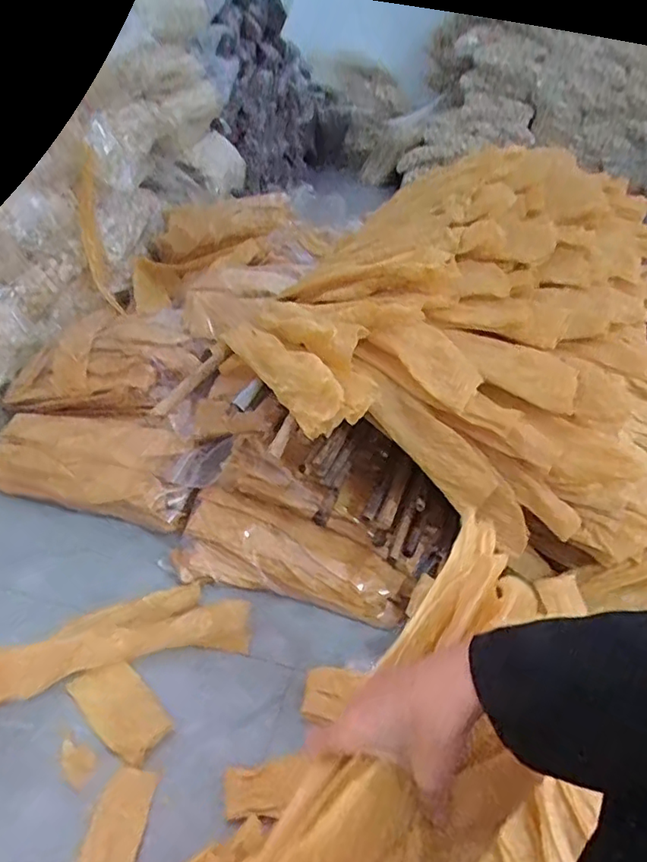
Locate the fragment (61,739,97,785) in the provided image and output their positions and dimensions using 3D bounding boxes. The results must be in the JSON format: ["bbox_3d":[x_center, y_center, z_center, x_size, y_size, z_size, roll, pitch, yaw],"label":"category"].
[{"bbox_3d":[-0.296,0.396,0.702,0.035,0.006,0.054,-25,45,-32],"label":"fragment"}]

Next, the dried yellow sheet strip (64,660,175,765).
[{"bbox_3d":[-0.263,0.357,0.754,0.144,0.006,0.077,33,51,31],"label":"dried yellow sheet strip"}]

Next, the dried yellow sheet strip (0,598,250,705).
[{"bbox_3d":[-0.287,0.297,0.792,0.368,0.030,0.084,-5,38,-11],"label":"dried yellow sheet strip"}]

